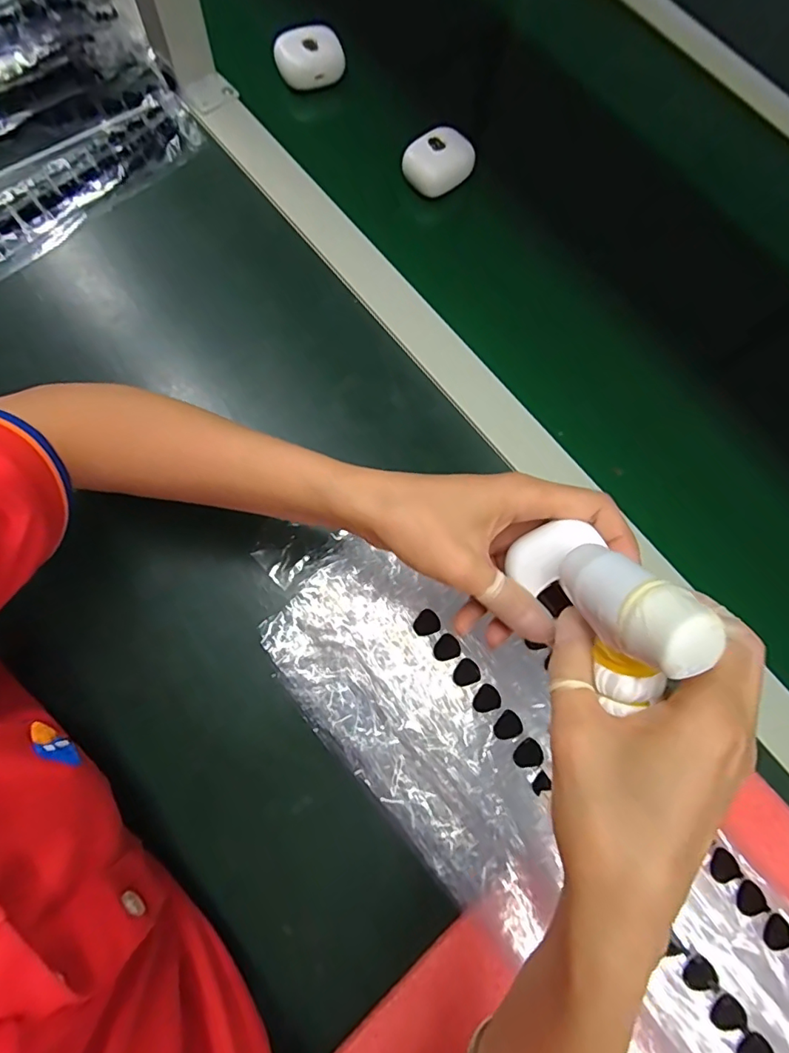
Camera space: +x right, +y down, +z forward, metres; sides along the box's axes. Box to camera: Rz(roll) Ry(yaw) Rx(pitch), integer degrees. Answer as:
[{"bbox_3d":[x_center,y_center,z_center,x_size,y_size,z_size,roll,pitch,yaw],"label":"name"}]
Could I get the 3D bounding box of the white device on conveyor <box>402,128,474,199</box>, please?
[{"bbox_3d":[0.037,-0.313,0.437,0.055,0.031,0.038,-28,78,-11],"label":"white device on conveyor"}]

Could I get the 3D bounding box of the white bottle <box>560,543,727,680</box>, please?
[{"bbox_3d":[0.081,0.027,0.177,0.023,0.056,0.020,-27,120,-8],"label":"white bottle"}]

